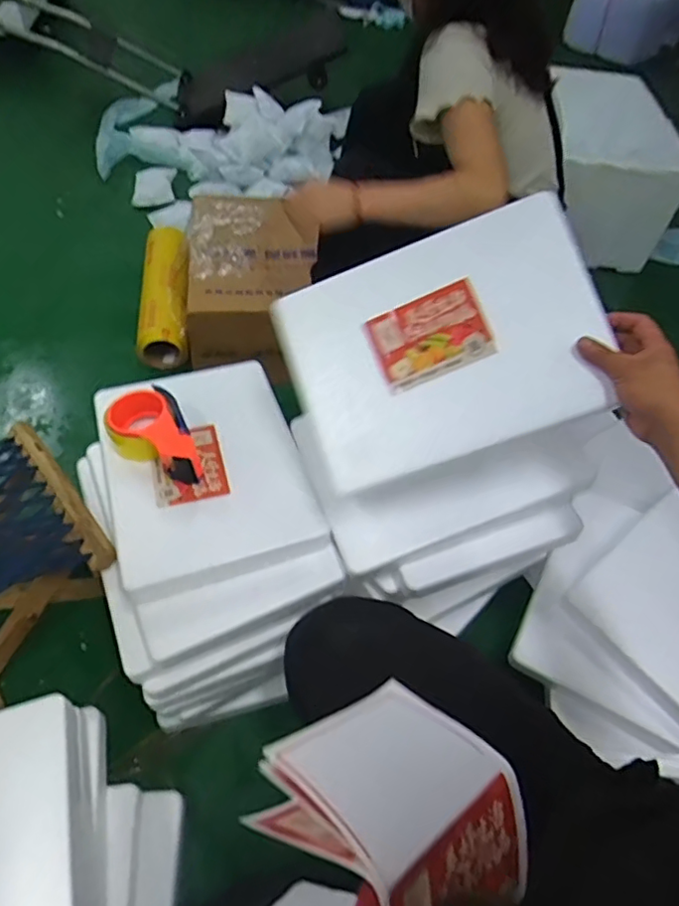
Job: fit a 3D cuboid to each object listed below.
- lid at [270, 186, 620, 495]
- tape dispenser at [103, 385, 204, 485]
[{"bbox_3d":[0.115,-0.123,0.665,0.341,0.041,0.256,-19,83,7],"label":"lid"},{"bbox_3d":[-0.251,-0.019,0.776,0.099,0.052,0.150,-23,58,-22],"label":"tape dispenser"}]

